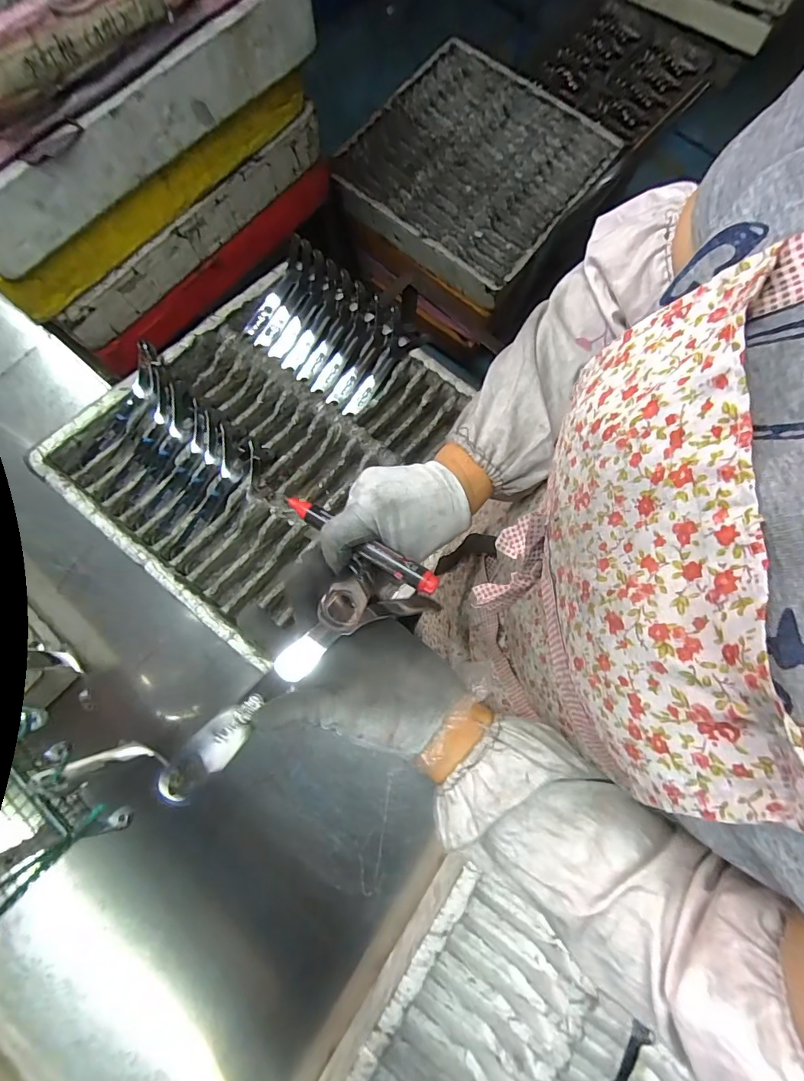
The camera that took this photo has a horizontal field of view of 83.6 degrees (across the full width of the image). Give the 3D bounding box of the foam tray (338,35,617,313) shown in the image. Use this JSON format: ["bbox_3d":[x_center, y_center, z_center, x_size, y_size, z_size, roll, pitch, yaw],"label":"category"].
[{"bbox_3d":[0.171,-0.895,1.085,0.510,0.074,0.510,38,88,2],"label":"foam tray"}]

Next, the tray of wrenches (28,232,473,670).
[{"bbox_3d":[-0.188,-0.169,0.713,0.478,0.080,0.600,34,73,3],"label":"tray of wrenches"}]

